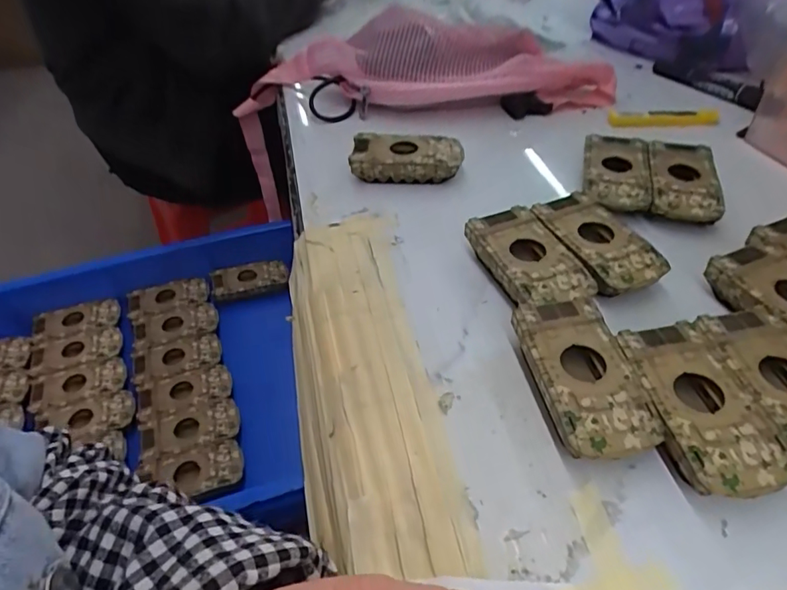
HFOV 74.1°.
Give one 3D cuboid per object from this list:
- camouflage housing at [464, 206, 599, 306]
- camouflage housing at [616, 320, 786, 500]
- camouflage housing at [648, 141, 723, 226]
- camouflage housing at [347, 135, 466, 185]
[{"bbox_3d":[0.091,-0.021,0.358,0.053,0.026,0.091,-15,46,-12],"label":"camouflage housing"},{"bbox_3d":[0.158,0.061,0.274,0.051,0.026,0.095,-8,45,-5],"label":"camouflage housing"},{"bbox_3d":[0.229,-0.088,0.416,0.050,0.024,0.088,10,46,13],"label":"camouflage housing"},{"bbox_3d":[0.013,-0.119,0.455,0.091,0.030,0.046,3,45,6],"label":"camouflage housing"}]

